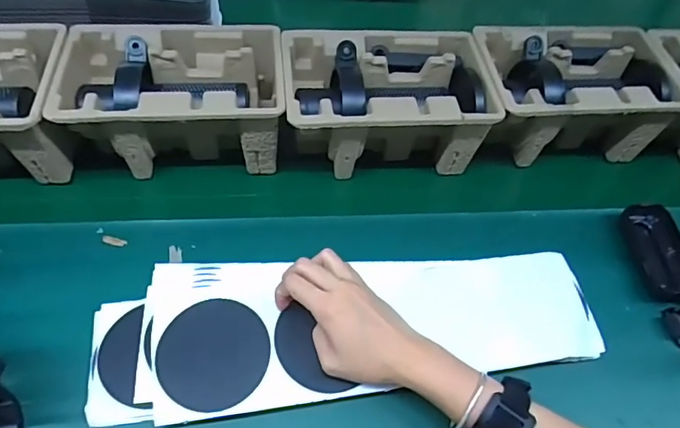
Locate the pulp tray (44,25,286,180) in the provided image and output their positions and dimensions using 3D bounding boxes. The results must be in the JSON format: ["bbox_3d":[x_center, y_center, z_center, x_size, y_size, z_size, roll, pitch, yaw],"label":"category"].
[{"bbox_3d":[-0.174,-0.125,0.554,0.224,0.099,0.144,-3,55,-7],"label":"pulp tray"}]

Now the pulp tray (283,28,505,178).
[{"bbox_3d":[0.050,-0.127,0.578,0.223,0.099,0.146,-3,55,-7],"label":"pulp tray"}]

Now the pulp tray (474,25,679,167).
[{"bbox_3d":[0.272,-0.144,0.606,0.221,0.100,0.143,-3,54,-10],"label":"pulp tray"}]

